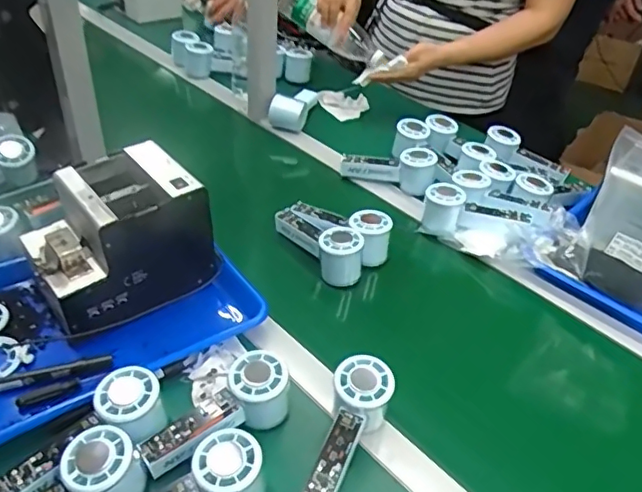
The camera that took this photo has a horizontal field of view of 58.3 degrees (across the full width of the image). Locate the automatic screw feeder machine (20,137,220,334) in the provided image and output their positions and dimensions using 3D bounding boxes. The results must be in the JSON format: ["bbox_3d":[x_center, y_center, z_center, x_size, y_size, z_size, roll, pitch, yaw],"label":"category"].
[{"bbox_3d":[-0.227,-0.016,0.647,0.177,0.141,0.131,-24,46,-31],"label":"automatic screw feeder machine"}]

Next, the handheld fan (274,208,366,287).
[{"bbox_3d":[-0.003,-0.009,0.773,0.055,0.063,0.139,-22,45,-29],"label":"handheld fan"}]

